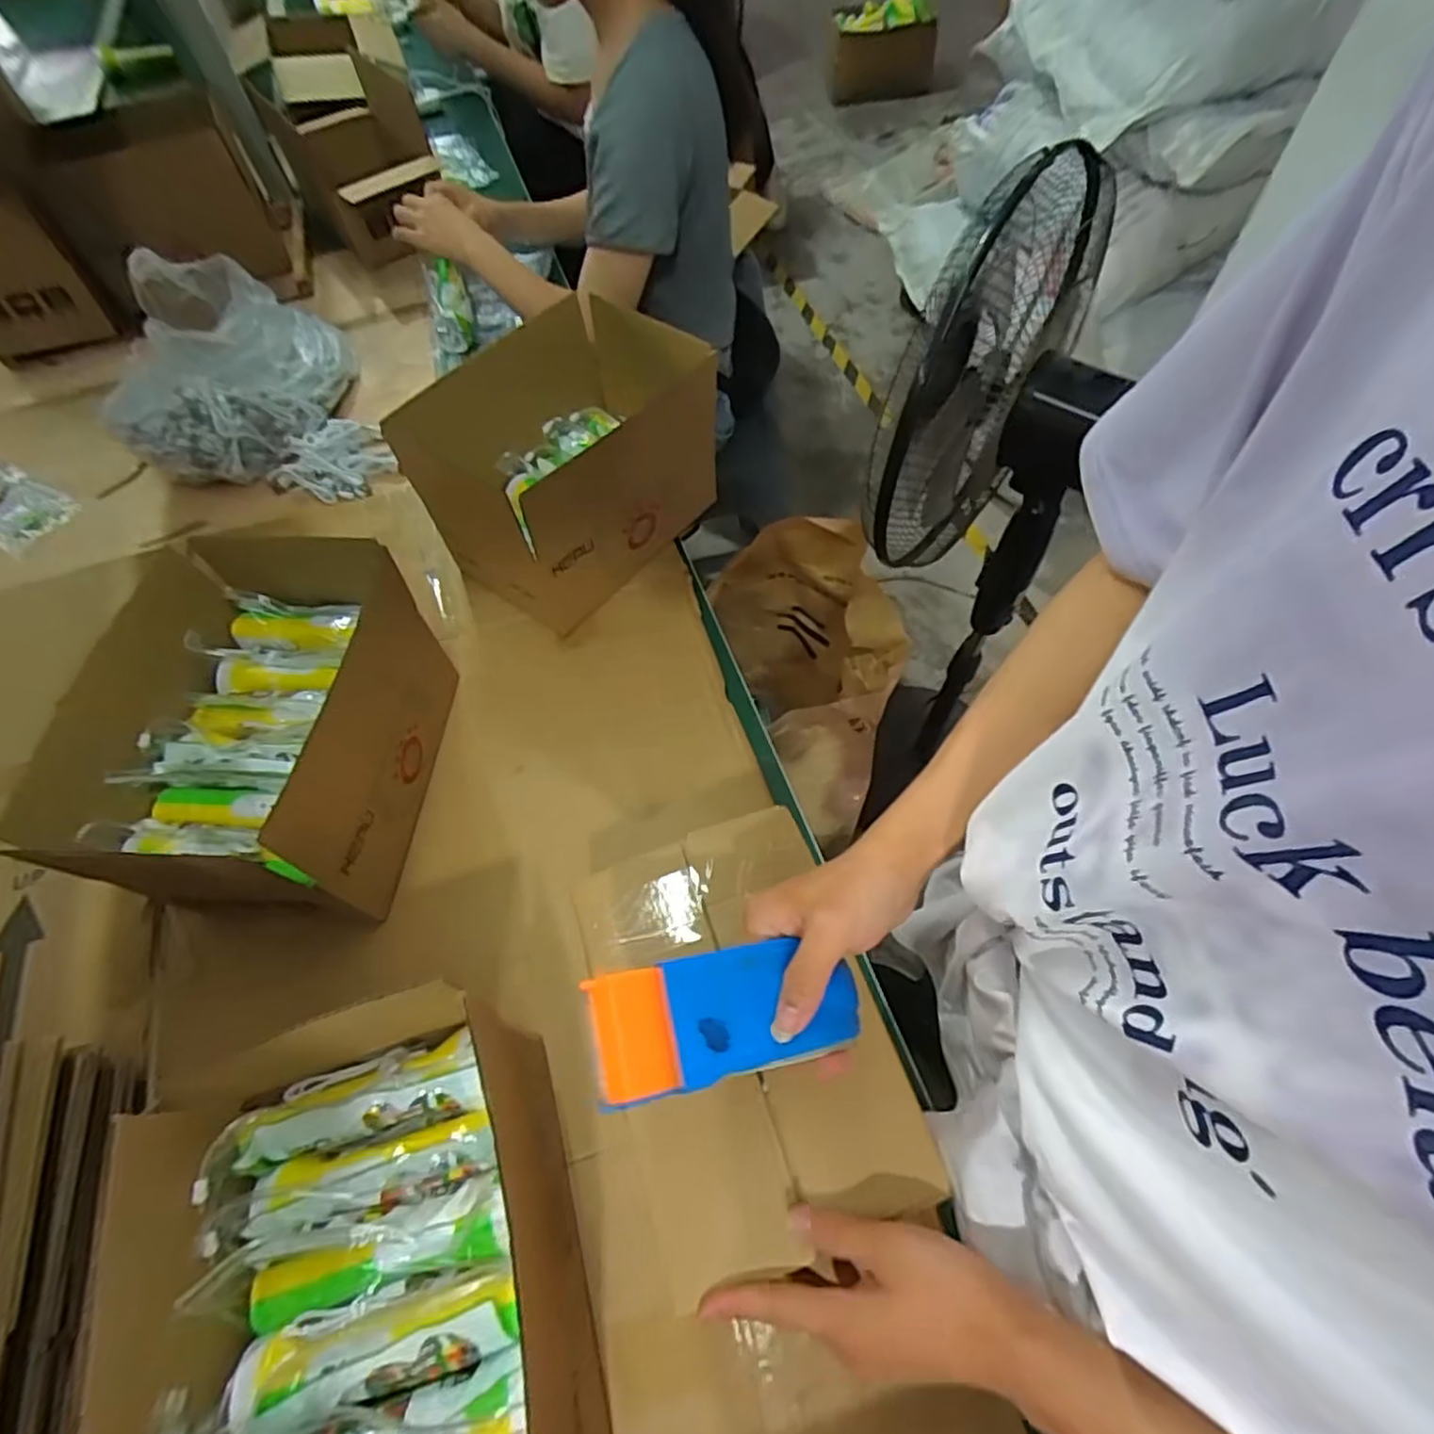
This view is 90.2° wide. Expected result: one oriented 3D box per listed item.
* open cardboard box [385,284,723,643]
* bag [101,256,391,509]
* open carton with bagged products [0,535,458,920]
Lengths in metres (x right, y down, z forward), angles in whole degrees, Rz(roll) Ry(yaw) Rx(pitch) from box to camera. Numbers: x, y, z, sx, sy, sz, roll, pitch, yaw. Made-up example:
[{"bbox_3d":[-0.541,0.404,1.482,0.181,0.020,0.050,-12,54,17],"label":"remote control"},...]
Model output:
[{"bbox_3d":[-0.154,-0.276,0.762,0.203,0.183,0.288,38,69,22],"label":"open cardboard box"},{"bbox_3d":[-0.629,-0.438,0.922,0.291,0.149,0.384,-24,62,-10],"label":"bag"},{"bbox_3d":[-0.377,0.008,0.606,0.210,0.161,0.267,5,61,7],"label":"open carton with bagged products"}]

